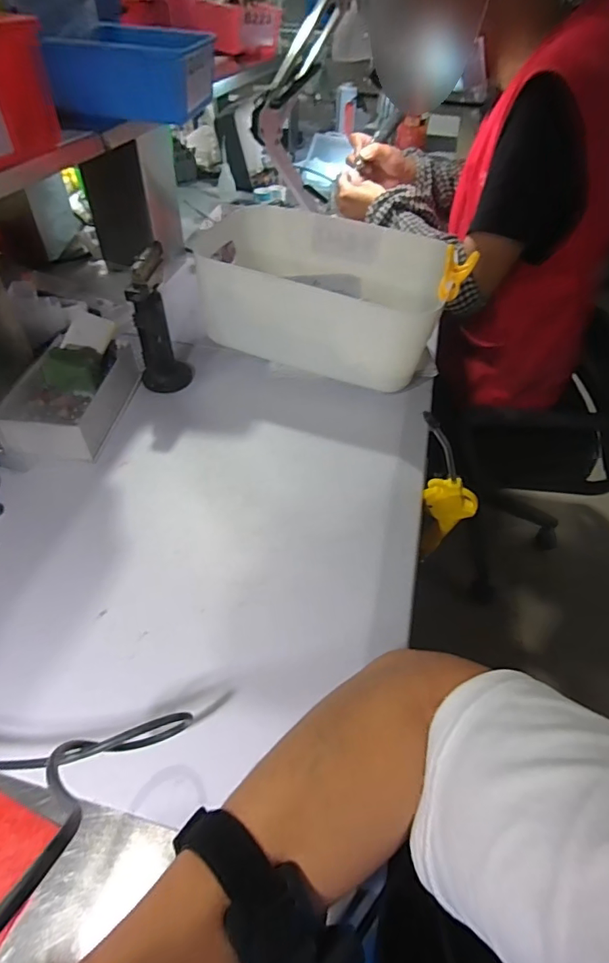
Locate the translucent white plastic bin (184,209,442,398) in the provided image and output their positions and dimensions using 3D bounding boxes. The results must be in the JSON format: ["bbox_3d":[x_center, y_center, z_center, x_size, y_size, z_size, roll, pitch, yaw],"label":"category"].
[{"bbox_3d":[0.012,-0.239,0.617,0.307,0.126,0.214,18,49,13],"label":"translucent white plastic bin"}]

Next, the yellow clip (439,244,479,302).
[{"bbox_3d":[0.166,-0.226,0.513,0.033,0.051,0.020,14,49,10],"label":"yellow clip"}]

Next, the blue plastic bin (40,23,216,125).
[{"bbox_3d":[-0.184,-0.467,0.541,0.152,0.069,0.135,8,48,4],"label":"blue plastic bin"}]

